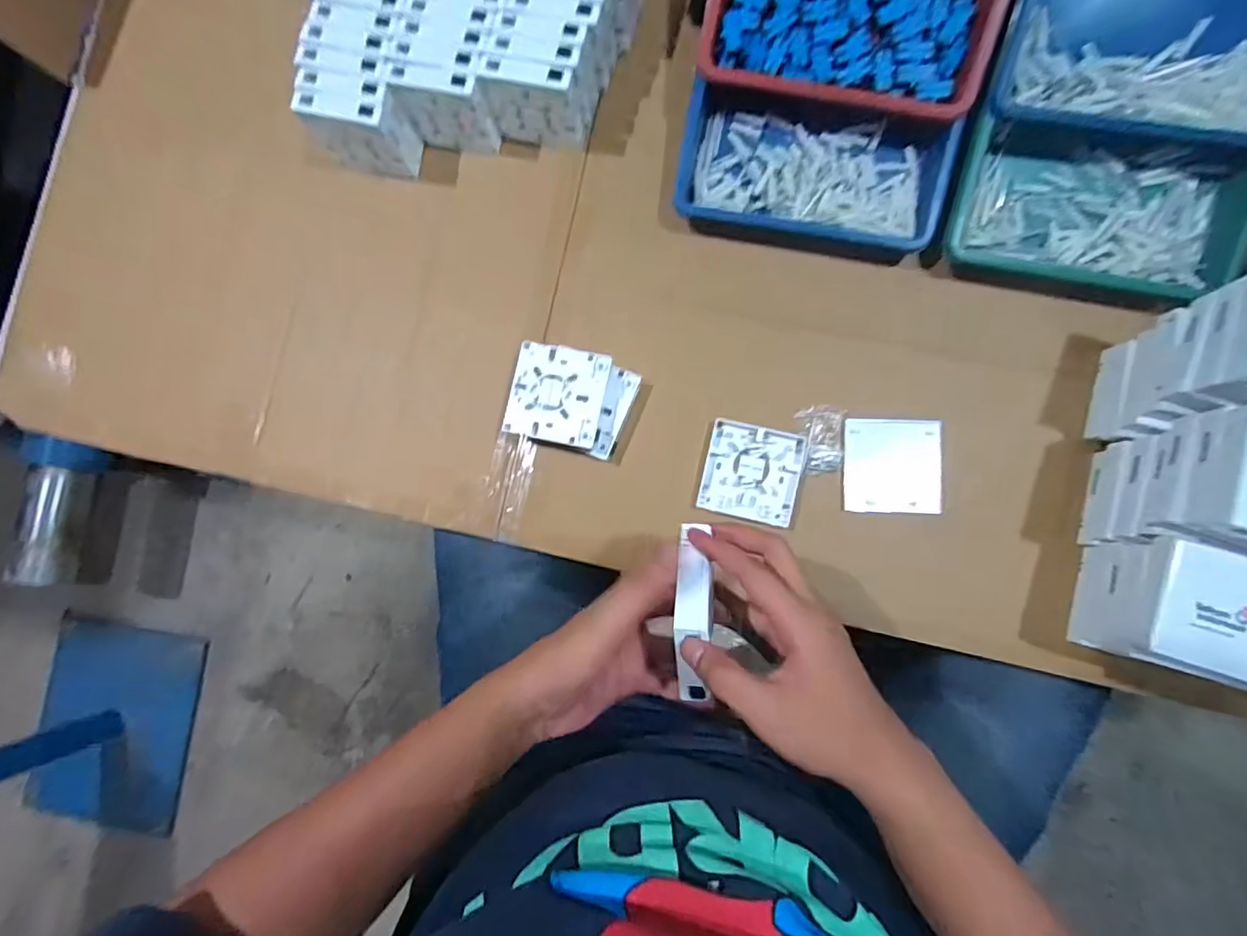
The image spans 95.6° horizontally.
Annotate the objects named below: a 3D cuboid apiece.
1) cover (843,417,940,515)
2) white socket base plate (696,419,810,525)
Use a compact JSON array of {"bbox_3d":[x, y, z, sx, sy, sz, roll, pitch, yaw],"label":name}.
[{"bbox_3d":[0.250,-0.002,0.528,0.083,0.021,0.085,2,86,5],"label":"cover"},{"bbox_3d":[0.121,0.004,0.533,0.088,0.012,0.088,13,87,5],"label":"white socket base plate"}]

